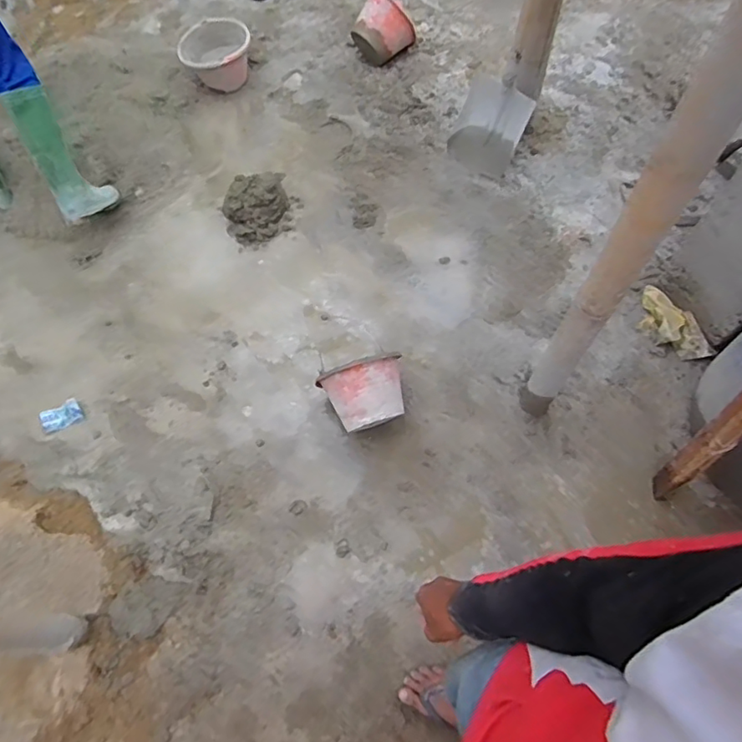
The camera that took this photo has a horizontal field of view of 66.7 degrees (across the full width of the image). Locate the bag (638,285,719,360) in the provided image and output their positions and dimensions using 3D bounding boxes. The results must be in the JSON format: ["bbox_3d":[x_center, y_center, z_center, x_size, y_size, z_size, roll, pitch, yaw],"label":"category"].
[{"bbox_3d":[0.857,-0.130,1.615,0.108,0.051,0.256,-31,69,-11],"label":"bag"}]

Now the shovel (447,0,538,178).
[{"bbox_3d":[0.380,-0.938,1.517,0.223,0.909,0.218,10,66,6],"label":"shovel"}]

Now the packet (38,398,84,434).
[{"bbox_3d":[-0.860,0.125,1.562,0.108,0.026,0.077,-27,68,-10],"label":"packet"}]

